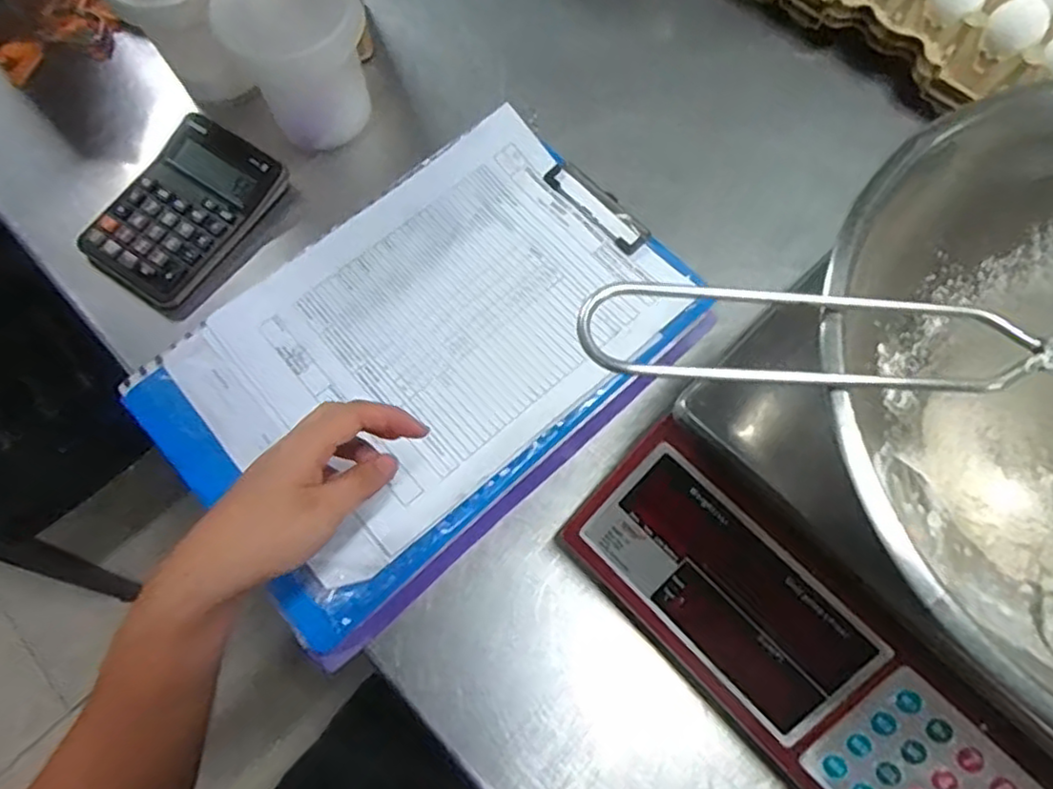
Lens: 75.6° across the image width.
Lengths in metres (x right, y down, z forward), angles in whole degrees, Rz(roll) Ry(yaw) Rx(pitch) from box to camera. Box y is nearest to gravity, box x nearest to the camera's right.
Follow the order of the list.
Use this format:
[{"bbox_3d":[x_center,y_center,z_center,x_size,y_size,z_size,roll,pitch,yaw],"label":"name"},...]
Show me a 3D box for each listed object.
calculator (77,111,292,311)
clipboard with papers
[{"bbox_3d":[-0.270,-0.147,0.534,0.102,0.019,0.146,30,74,12],"label":"calculator"},{"bbox_3d":[-0.059,-0.029,0.474,0.352,0.019,0.210,-41,76,-14],"label":"clipboard with papers"}]

